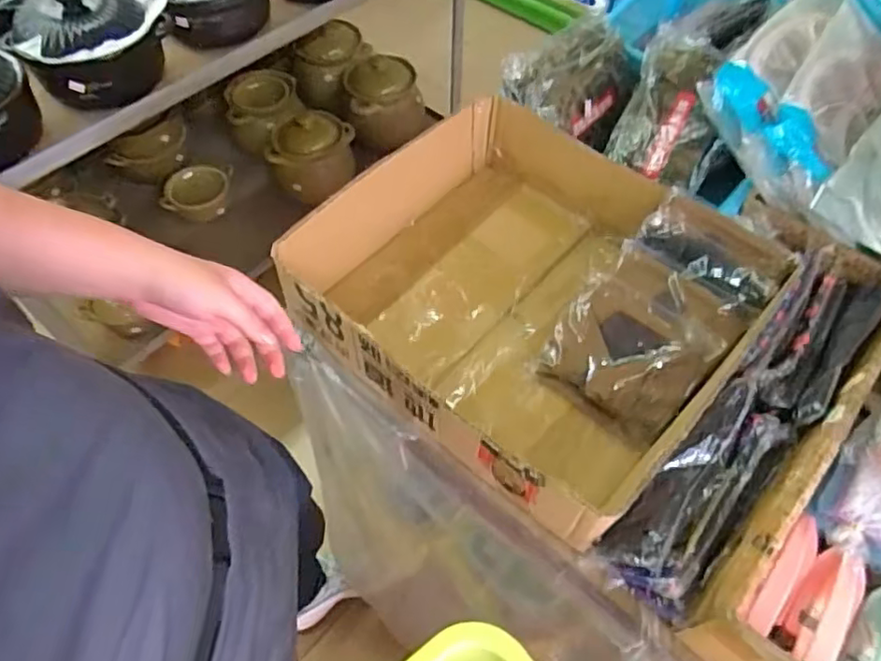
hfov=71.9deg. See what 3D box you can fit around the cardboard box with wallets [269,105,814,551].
[{"bbox_3d":[0.115,-0.051,0.782,0.477,0.160,0.444,35,62,21],"label":"cardboard box with wallets"}]

